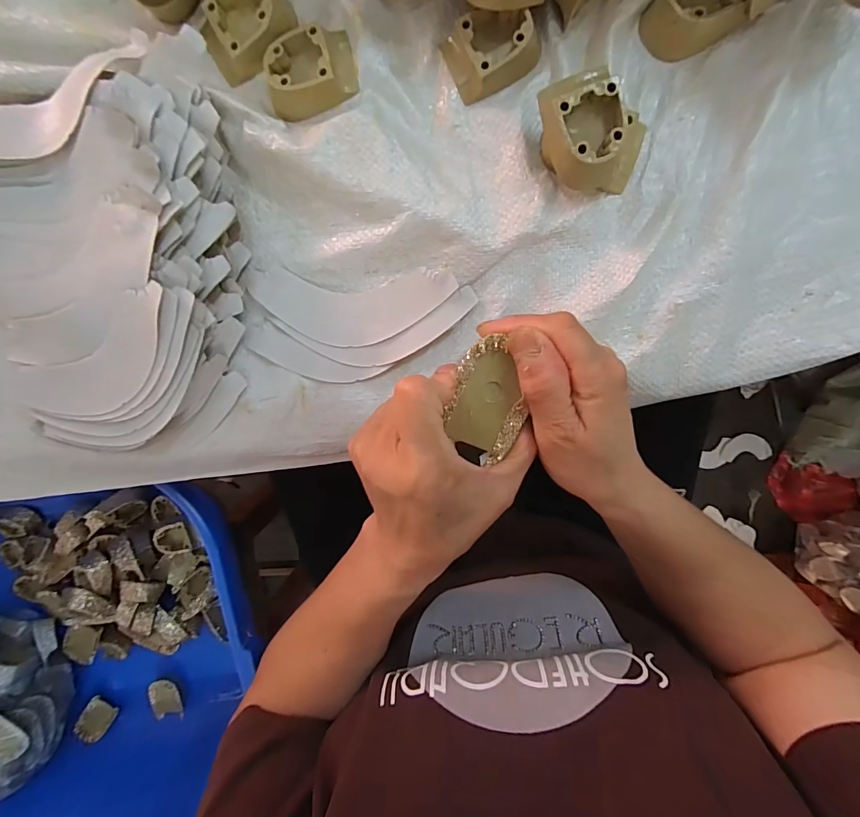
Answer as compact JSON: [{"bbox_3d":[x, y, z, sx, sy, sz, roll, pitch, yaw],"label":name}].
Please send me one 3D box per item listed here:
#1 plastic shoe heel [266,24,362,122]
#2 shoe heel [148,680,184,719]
[{"bbox_3d":[-0.072,-0.201,0.248,0.053,0.017,0.041,-13,96,4],"label":"plastic shoe heel"},{"bbox_3d":[-0.364,0.401,0.581,0.039,0.010,0.055,-17,95,4],"label":"shoe heel"}]

